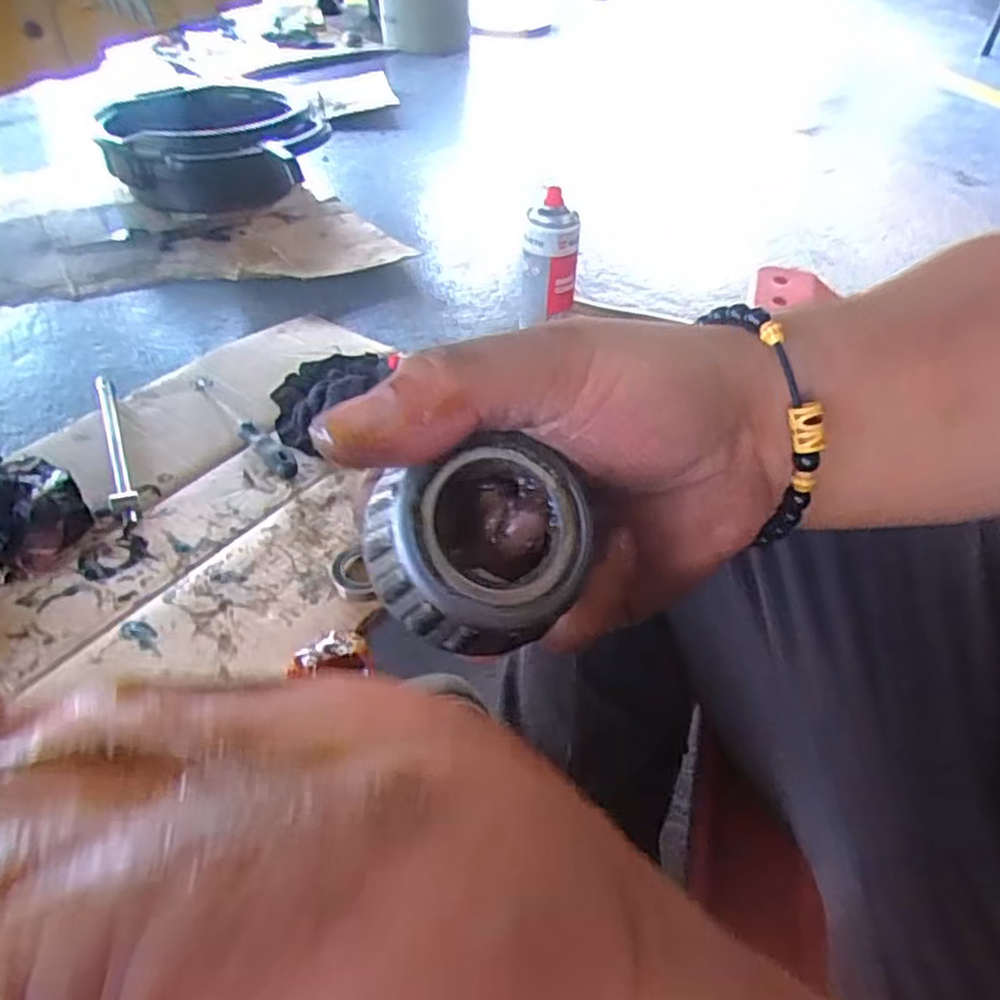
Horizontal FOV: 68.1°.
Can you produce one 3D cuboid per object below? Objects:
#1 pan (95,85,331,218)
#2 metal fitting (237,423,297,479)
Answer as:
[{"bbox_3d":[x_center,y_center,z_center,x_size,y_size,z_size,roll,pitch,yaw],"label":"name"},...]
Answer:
[{"bbox_3d":[-0.516,-0.649,1.367,0.367,0.148,0.414,-6,43,-8],"label":"pan"},{"bbox_3d":[-0.253,-0.057,0.812,0.027,0.024,0.103,-31,52,-30],"label":"metal fitting"}]

